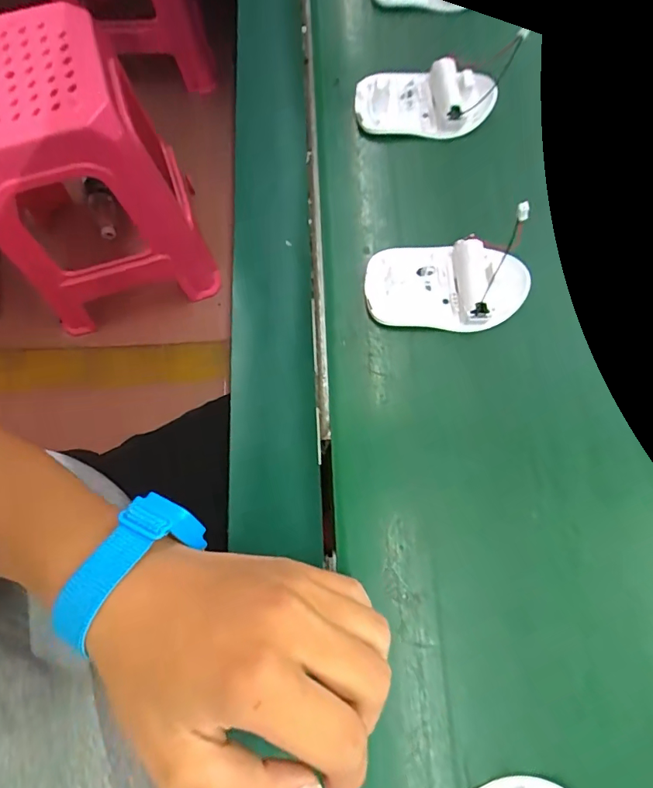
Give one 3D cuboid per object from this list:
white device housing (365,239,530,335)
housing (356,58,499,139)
[{"bbox_3d":[0.074,-0.068,0.282,0.096,0.022,0.055,3,73,2],"label":"white device housing"},{"bbox_3d":[0.069,-0.211,0.329,0.094,0.021,0.054,3,73,2],"label":"housing"}]

